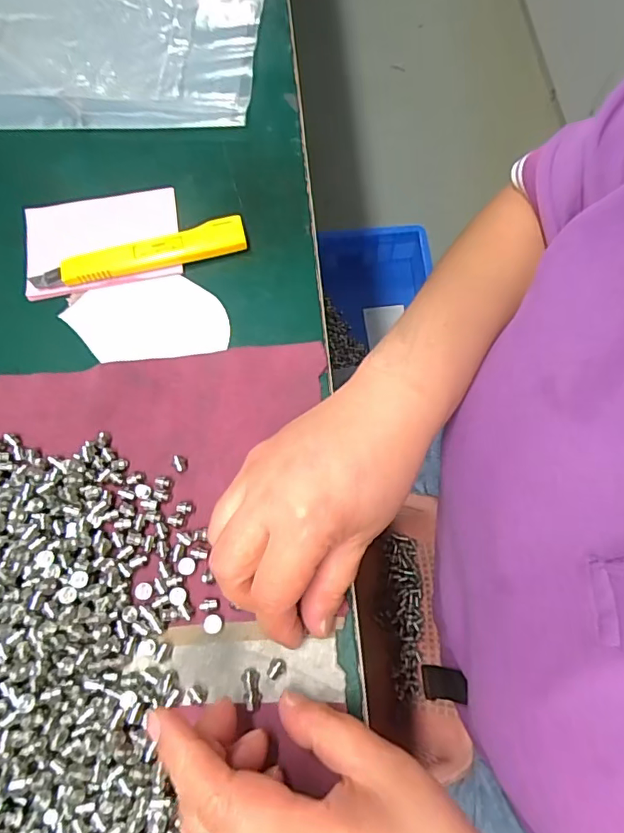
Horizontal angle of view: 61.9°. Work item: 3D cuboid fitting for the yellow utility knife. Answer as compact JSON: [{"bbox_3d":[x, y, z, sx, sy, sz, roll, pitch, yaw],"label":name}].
[{"bbox_3d":[-0.106,-0.098,0.324,0.131,0.015,0.020,-16,72,-3],"label":"yellow utility knife"}]

